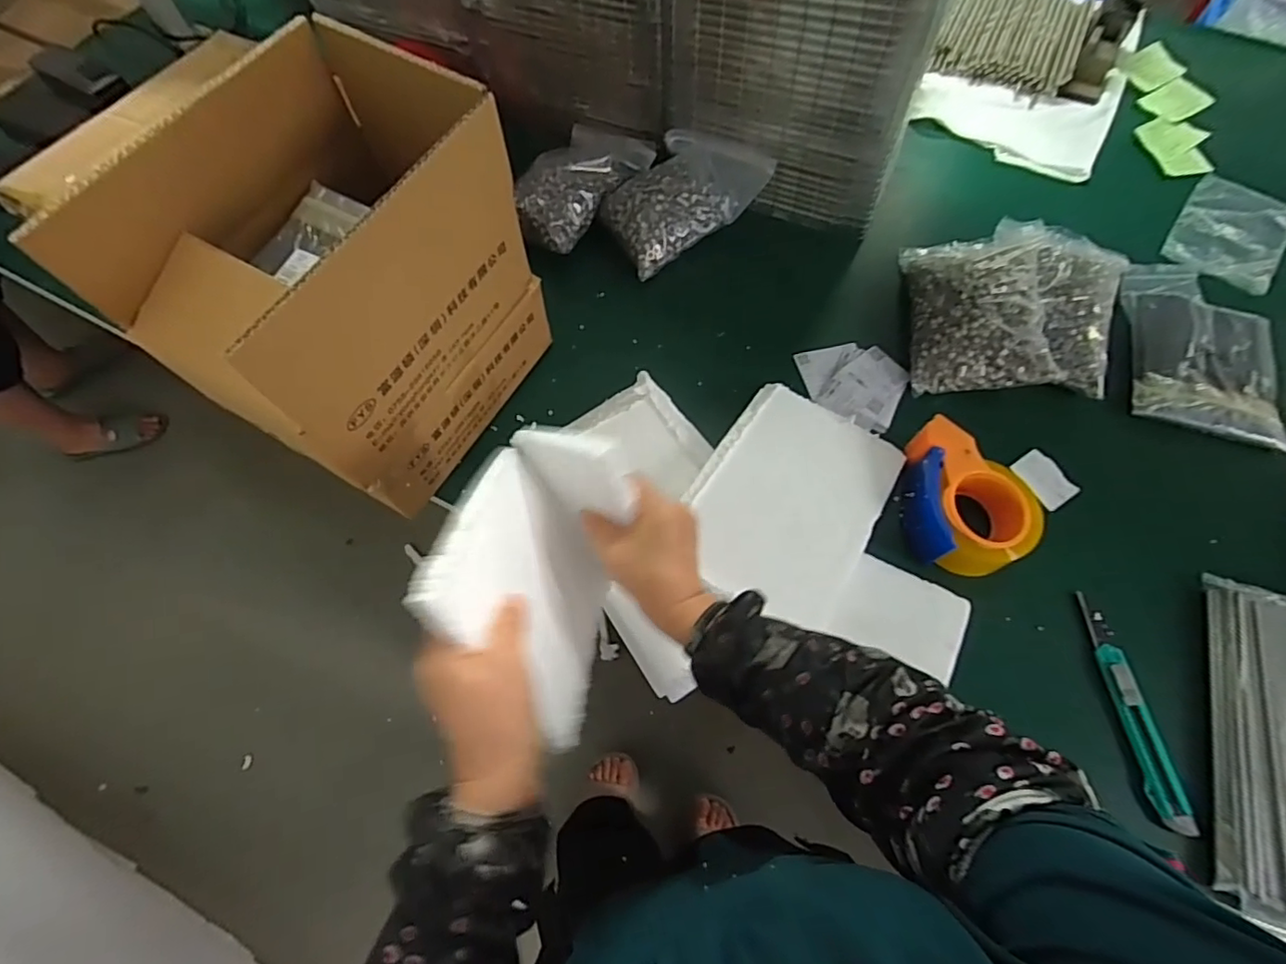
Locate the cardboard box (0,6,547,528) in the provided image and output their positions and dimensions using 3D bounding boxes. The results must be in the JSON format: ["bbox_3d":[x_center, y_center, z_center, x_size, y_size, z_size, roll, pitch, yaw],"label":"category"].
[{"bbox_3d":[-0.245,-0.162,0.517,0.190,0.280,0.266,27,69,12],"label":"cardboard box"}]

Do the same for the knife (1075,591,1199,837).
[{"bbox_3d":[0.431,0.195,0.512,0.025,0.013,0.194,-5,66,-2],"label":"knife"}]

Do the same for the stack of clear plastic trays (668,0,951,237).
[{"bbox_3d":[0.191,-0.522,0.683,0.301,0.313,0.184,26,69,11],"label":"stack of clear plastic trays"}]

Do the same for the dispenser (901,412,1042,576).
[{"bbox_3d":[0.320,0.013,0.569,0.114,0.053,0.146,0,66,0],"label":"dispenser"}]

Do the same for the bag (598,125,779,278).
[{"bbox_3d":[0.043,-0.367,0.737,0.196,0.053,0.135,-33,70,-14],"label":"bag"}]

